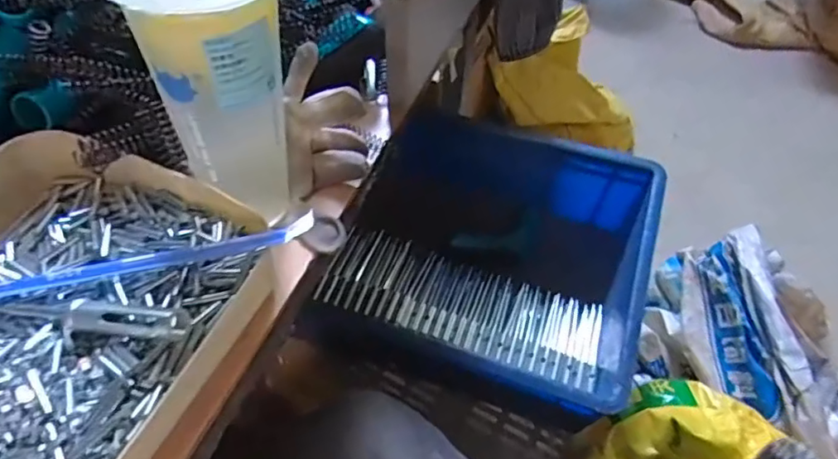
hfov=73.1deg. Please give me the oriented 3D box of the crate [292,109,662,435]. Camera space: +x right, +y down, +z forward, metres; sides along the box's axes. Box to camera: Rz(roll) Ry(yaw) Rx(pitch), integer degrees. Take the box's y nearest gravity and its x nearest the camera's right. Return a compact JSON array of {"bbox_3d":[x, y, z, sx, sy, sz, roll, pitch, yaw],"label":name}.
[{"bbox_3d":[0.078,0.047,0.677,0.334,0.189,0.288,17,54,11],"label":"crate"}]

